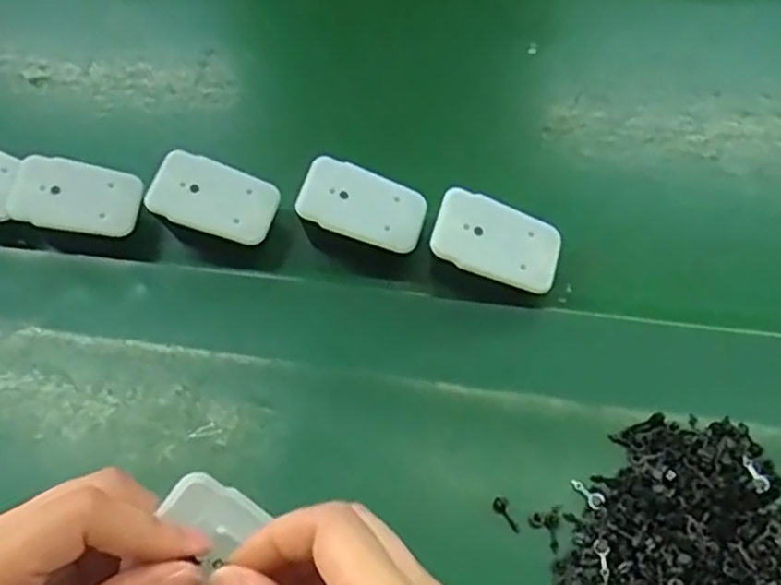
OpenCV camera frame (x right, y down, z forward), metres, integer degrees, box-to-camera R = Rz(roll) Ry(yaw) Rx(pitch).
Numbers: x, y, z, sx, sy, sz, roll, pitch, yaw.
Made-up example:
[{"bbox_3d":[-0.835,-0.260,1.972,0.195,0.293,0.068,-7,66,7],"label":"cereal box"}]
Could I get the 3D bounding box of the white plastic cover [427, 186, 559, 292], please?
[{"bbox_3d":[0.057,-0.028,0.378,0.070,0.005,0.042,20,68,-10],"label":"white plastic cover"}]

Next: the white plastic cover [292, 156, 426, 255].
[{"bbox_3d":[-0.014,-0.048,0.390,0.069,0.005,0.040,21,69,-12],"label":"white plastic cover"}]

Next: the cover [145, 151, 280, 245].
[{"bbox_3d":[-0.099,-0.054,0.404,0.068,0.009,0.038,18,84,-12],"label":"cover"}]

